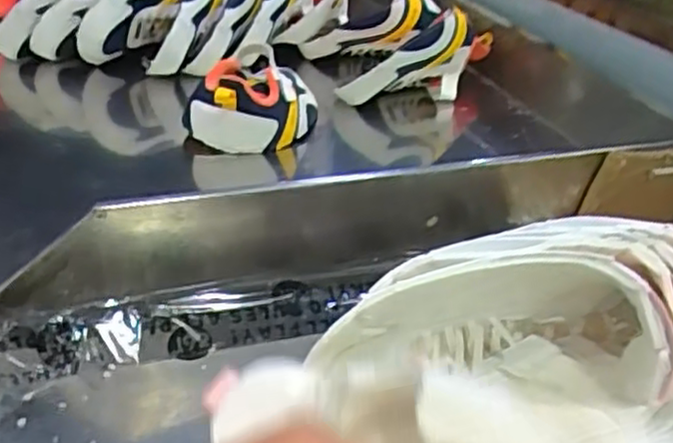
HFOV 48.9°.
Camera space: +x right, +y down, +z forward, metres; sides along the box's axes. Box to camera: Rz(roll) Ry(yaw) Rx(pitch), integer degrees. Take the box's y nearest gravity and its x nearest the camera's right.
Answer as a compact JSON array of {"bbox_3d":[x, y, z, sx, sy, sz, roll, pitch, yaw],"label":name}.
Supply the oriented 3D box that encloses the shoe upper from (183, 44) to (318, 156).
[{"bbox_3d":[-0.089,-0.155,0.913,0.120,0.086,0.208,15,32,17],"label":"shoe upper"}]

